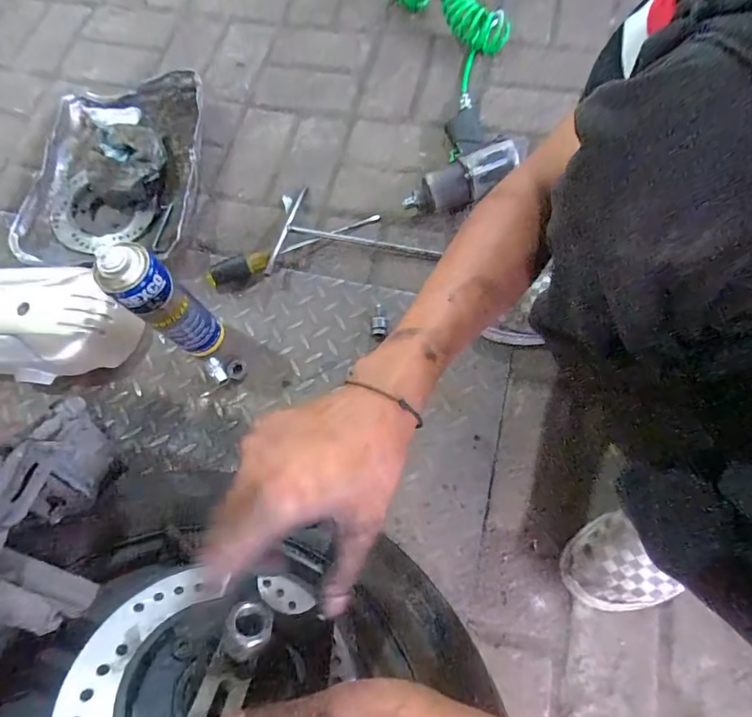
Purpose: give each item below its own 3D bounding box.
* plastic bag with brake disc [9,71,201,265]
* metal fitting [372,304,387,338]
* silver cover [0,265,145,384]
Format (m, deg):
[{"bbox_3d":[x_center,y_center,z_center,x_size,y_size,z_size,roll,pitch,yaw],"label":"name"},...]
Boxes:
[{"bbox_3d":[-0.443,-0.317,0.721,0.291,0.072,0.368,-8,70,1],"label":"plastic bag with brake disc"},{"bbox_3d":[0.005,-0.054,0.612,0.020,0.023,0.055,-1,70,4],"label":"metal fitting"},{"bbox_3d":[-0.593,-0.050,0.615,0.488,0.084,0.161,-1,70,4],"label":"silver cover"}]

